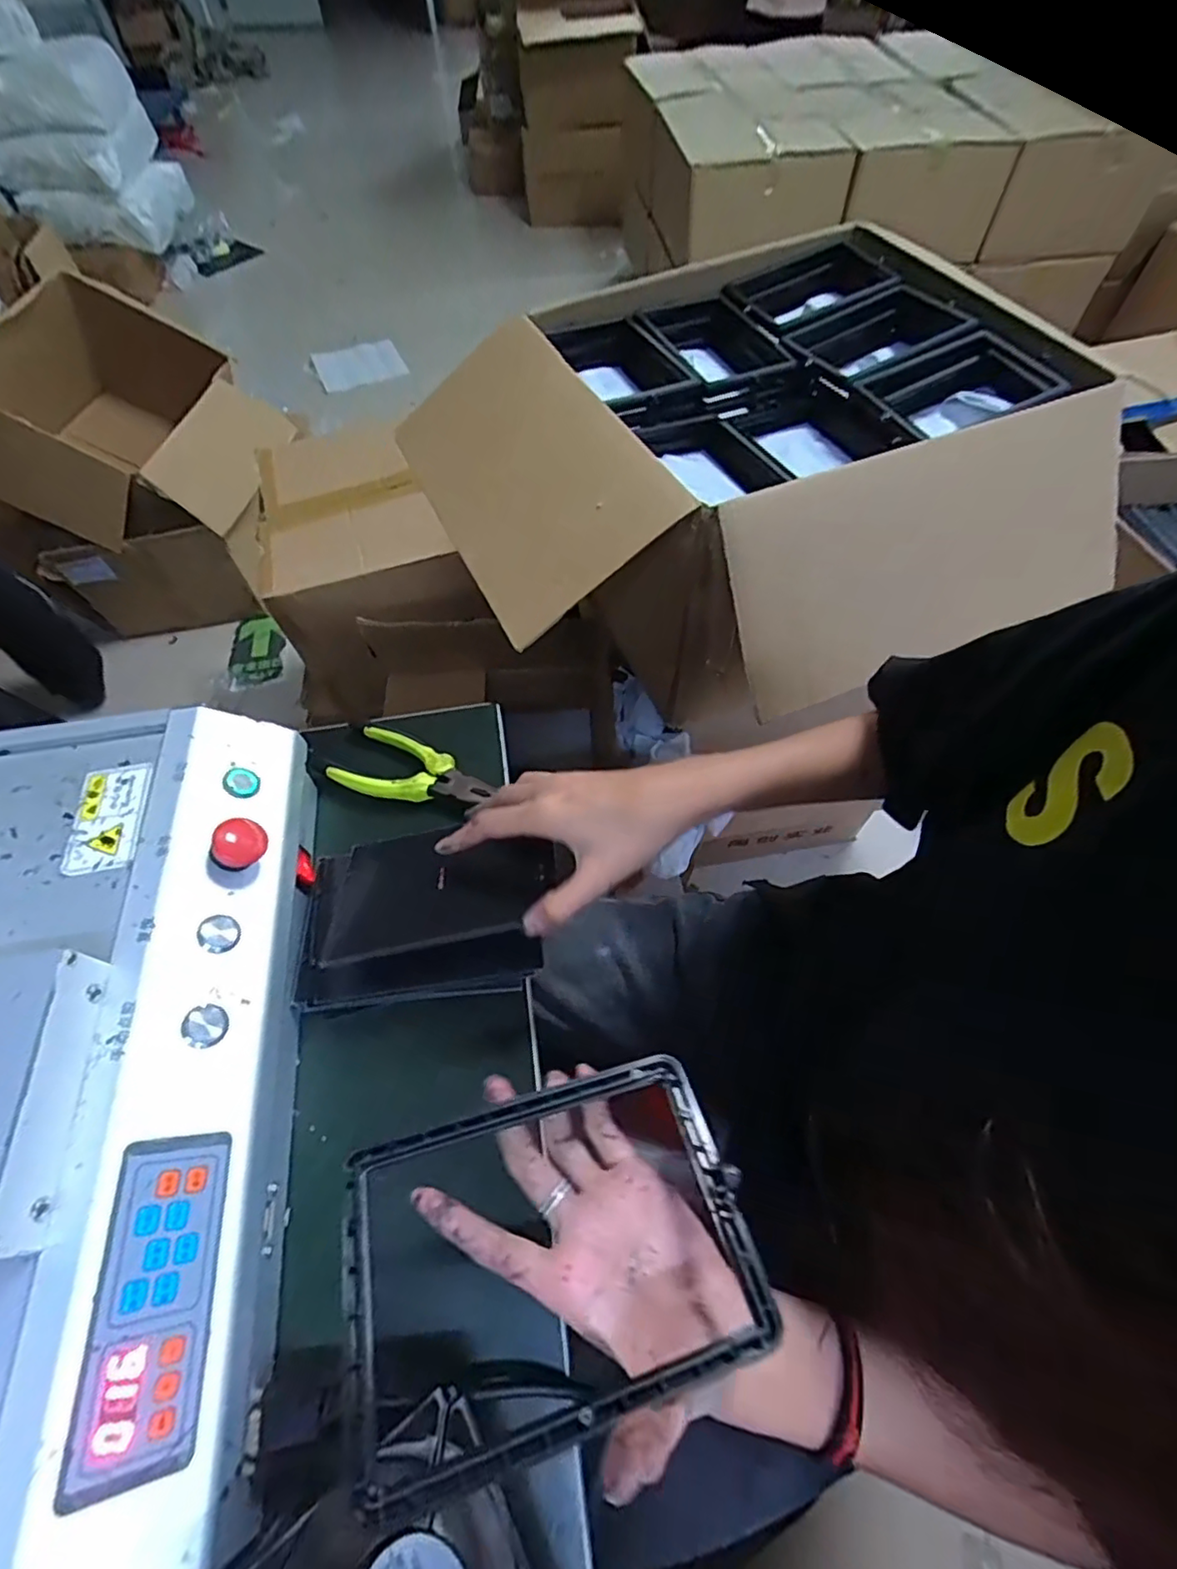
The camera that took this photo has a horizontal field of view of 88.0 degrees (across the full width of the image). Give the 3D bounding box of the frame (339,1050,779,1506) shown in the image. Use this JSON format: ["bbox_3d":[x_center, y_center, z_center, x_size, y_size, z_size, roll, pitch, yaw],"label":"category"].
[{"bbox_3d":[-0.014,0.192,0.259,0.165,0.009,0.117,-10,44,-15],"label":"frame"}]

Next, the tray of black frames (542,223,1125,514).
[{"bbox_3d":[0.222,-0.417,0.620,0.368,0.095,0.374,-22,61,-11],"label":"tray of black frames"}]

